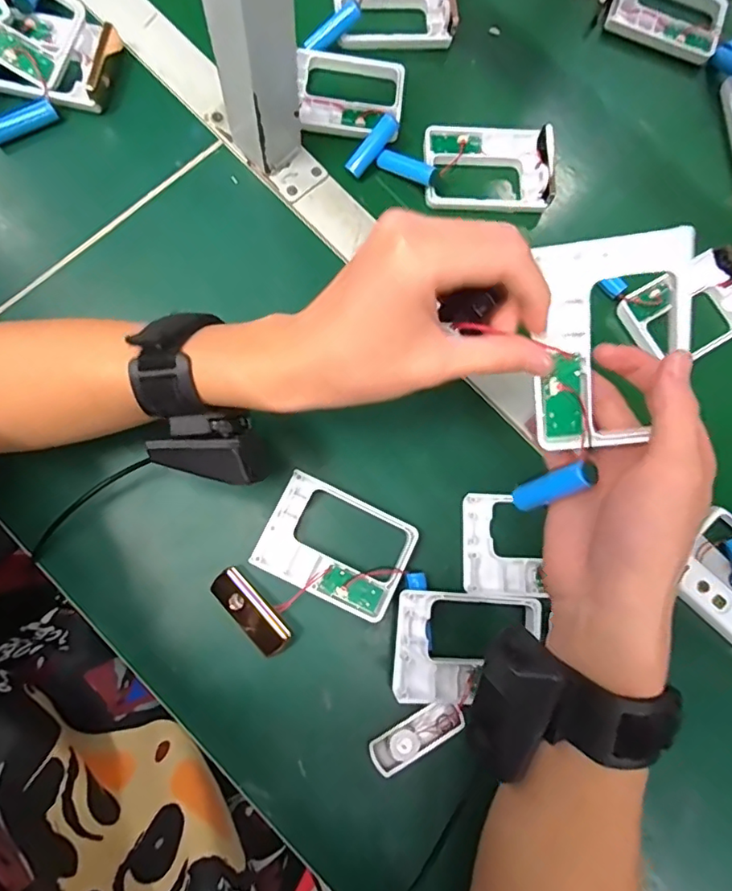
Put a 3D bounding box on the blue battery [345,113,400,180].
[{"bbox_3d":[0.004,-0.229,0.419,0.015,0.014,0.050,45,101,9],"label":"blue battery"}]

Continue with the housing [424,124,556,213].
[{"bbox_3d":[0.097,-0.219,0.434,0.098,0.024,0.071,0,77,0],"label":"housing"}]

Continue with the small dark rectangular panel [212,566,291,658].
[{"bbox_3d":[-0.074,0.107,0.355,0.023,0.018,0.059,-42,80,-8],"label":"small dark rectangular panel"}]

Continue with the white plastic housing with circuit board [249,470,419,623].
[{"bbox_3d":[-0.019,0.067,0.366,0.094,0.019,0.068,25,79,6],"label":"white plastic housing with circuit board"}]

